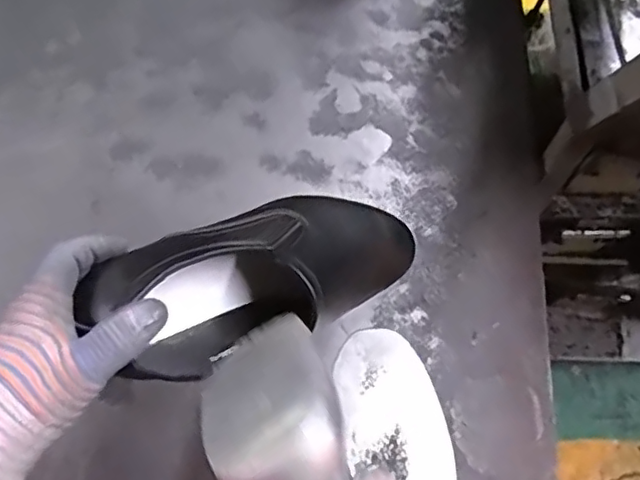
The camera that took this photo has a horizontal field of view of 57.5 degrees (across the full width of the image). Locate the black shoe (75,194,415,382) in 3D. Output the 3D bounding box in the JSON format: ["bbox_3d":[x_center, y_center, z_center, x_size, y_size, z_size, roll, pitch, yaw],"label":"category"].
[{"bbox_3d":[-0.029,0.026,0.444,0.282,0.082,0.097,-10,63,-39],"label":"black shoe"}]

